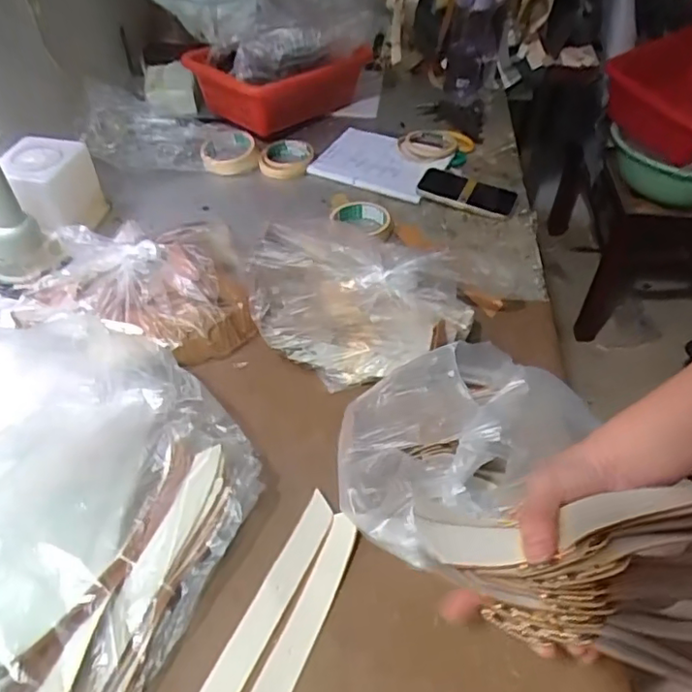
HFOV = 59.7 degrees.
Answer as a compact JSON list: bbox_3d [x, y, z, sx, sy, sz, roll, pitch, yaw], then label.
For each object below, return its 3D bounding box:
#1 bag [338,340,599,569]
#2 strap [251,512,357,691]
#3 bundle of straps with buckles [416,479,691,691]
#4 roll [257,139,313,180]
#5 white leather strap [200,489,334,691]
[{"bbox_3d":[0.099,0.080,0.573,0.222,0.094,0.173,-27,54,-24],"label":"bag"},{"bbox_3d":[-0.040,0.245,0.520,0.029,0.005,0.223,25,48,7],"label":"strap"},{"bbox_3d":[0.161,0.151,0.372,0.219,0.079,0.110,-1,48,-2],"label":"bundle of straps with buckles"},{"bbox_3d":[-0.103,-0.322,1.041,0.087,0.023,0.101,2,47,1],"label":"roll"},{"bbox_3d":[-0.069,0.230,0.532,0.028,0.005,0.225,29,52,6],"label":"white leather strap"}]

